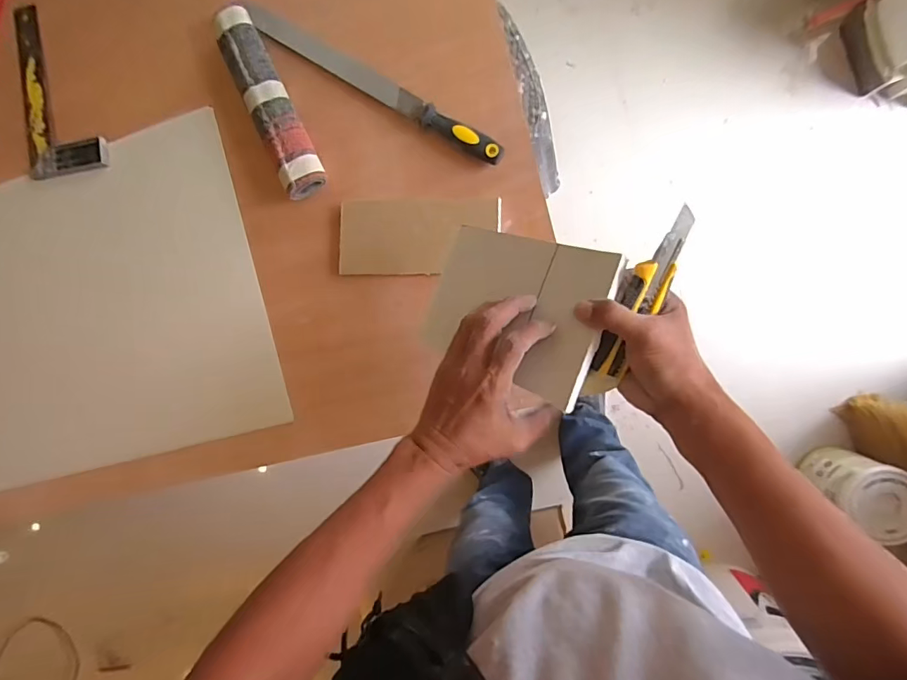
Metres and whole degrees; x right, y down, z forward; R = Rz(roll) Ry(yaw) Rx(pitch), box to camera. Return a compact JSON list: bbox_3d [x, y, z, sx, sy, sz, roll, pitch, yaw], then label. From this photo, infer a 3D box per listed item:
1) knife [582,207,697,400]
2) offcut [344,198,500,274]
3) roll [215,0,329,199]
[{"bbox_3d":[0.154,-0.027,0.396,0.037,0.020,0.166,23,108,7],"label":"knife"},{"bbox_3d":[-0.047,-0.134,0.609,0.209,0.005,0.095,1,93,9],"label":"offcut"},{"bbox_3d":[-0.242,-0.310,0.613,0.059,0.038,0.252,-24,89,9],"label":"roll"}]

